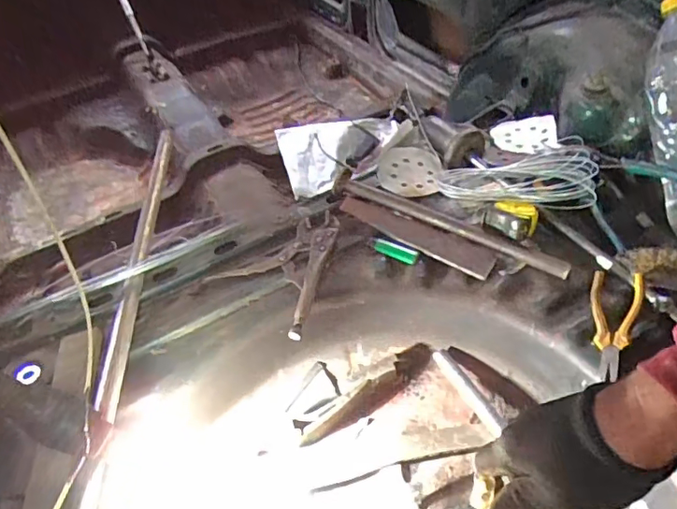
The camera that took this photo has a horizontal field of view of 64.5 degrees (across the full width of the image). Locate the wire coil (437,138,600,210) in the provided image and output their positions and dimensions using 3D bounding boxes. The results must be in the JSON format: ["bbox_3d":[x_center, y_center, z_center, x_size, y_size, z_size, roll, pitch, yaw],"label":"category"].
[{"bbox_3d":[0.265,-0.120,0.812,0.221,0.058,0.122,3,50,7],"label":"wire coil"}]

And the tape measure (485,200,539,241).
[{"bbox_3d":[0.249,-0.053,0.775,0.073,0.035,0.061,17,53,18],"label":"tape measure"}]

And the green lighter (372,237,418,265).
[{"bbox_3d":[0.082,-0.008,0.793,0.076,0.014,0.022,26,56,24],"label":"green lighter"}]

